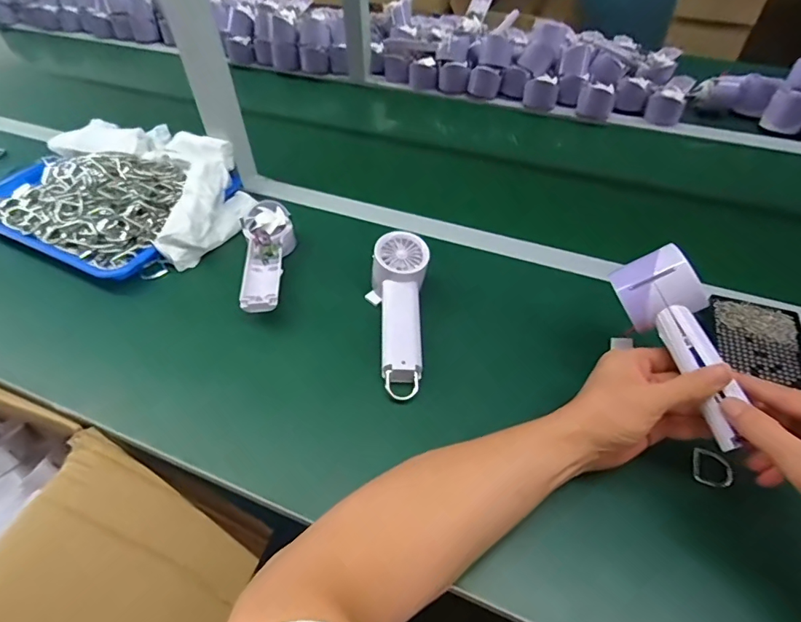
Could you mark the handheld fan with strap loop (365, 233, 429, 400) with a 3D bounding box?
[{"bbox_3d":[0.000,0.005,0.522,0.065,0.053,0.192,-2,62,0],"label":"handheld fan with strap loop"}]

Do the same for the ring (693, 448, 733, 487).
[{"bbox_3d":[0.283,0.141,0.417,0.031,0.008,0.030,-1,48,1],"label":"ring"}]

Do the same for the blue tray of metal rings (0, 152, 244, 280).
[{"bbox_3d":[-0.445,-0.176,0.683,0.351,0.049,0.248,20,52,18],"label":"blue tray of metal rings"}]

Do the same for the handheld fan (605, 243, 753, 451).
[{"bbox_3d":[0.247,0.024,0.386,0.071,0.047,0.168,-13,70,-10],"label":"handheld fan"}]

